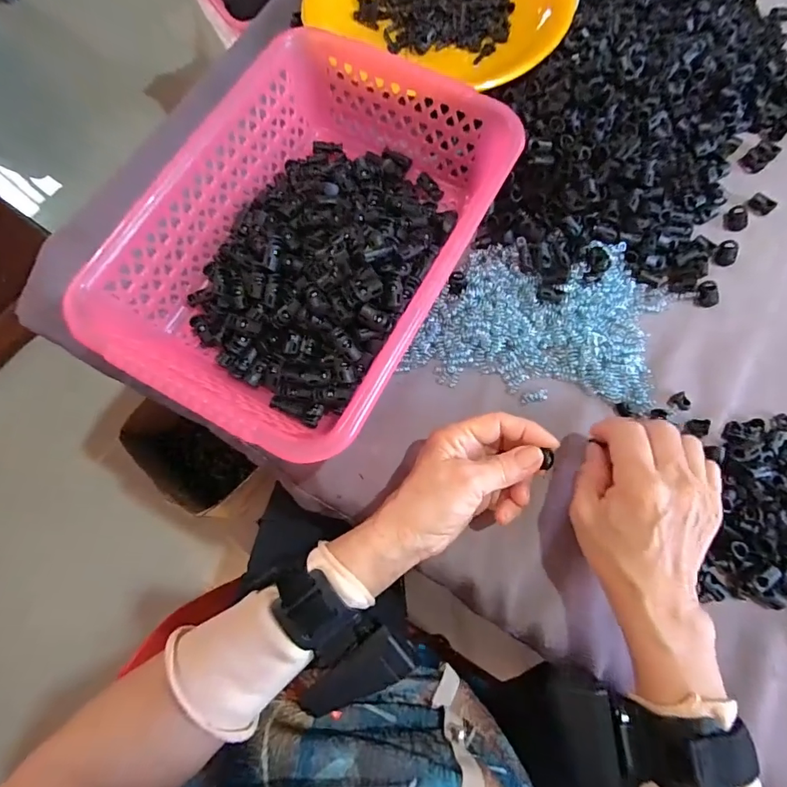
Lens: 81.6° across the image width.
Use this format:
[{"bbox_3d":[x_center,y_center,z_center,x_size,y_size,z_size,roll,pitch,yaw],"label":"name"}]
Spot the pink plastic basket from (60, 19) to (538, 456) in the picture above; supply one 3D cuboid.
[{"bbox_3d":[-0.058,-0.116,0.348,0.210,0.079,0.301,28,77,8],"label":"pink plastic basket"}]

